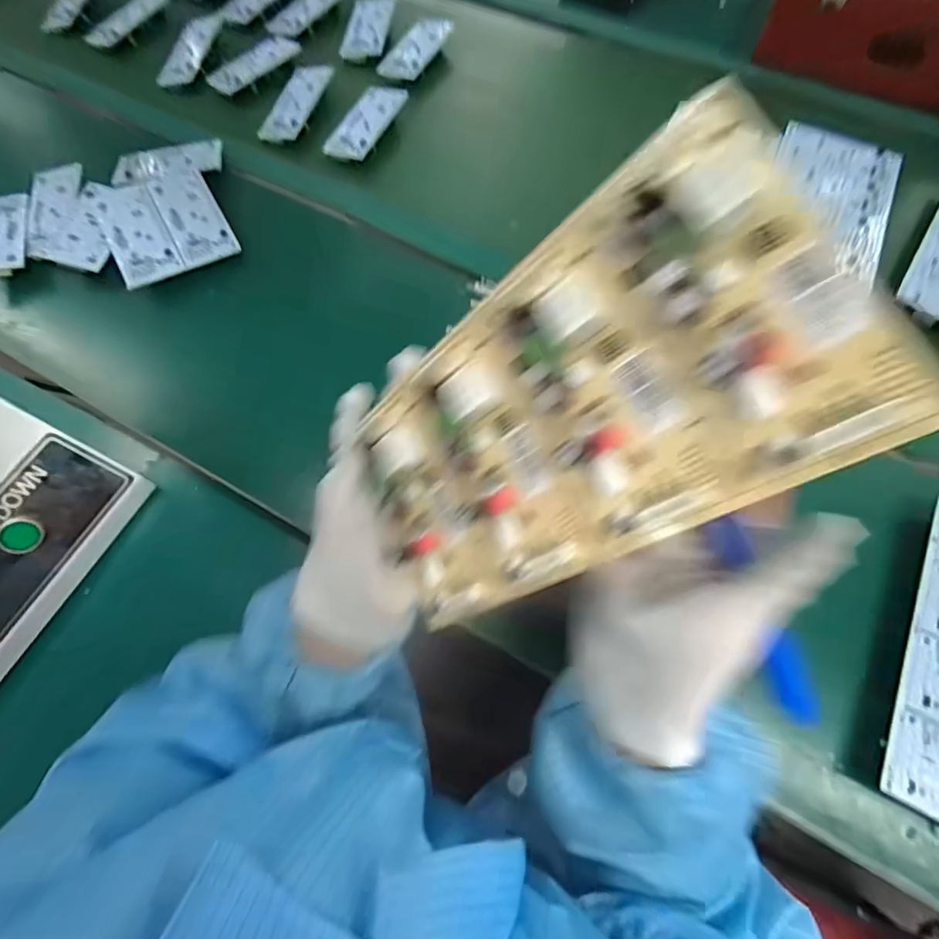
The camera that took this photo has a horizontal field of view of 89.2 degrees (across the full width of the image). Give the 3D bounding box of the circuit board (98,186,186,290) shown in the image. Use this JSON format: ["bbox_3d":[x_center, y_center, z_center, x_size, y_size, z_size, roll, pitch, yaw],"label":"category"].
[{"bbox_3d":[-0.343,-0.247,0.489,0.057,0.010,0.130,-27,78,-15],"label":"circuit board"}]

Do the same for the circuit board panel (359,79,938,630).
[{"bbox_3d":[0.030,-0.022,0.193,0.020,0.210,0.123,-8,69,-51],"label":"circuit board panel"}]

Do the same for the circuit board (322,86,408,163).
[{"bbox_3d":[-0.117,-0.405,0.551,0.048,0.011,0.119,25,70,10],"label":"circuit board"}]

